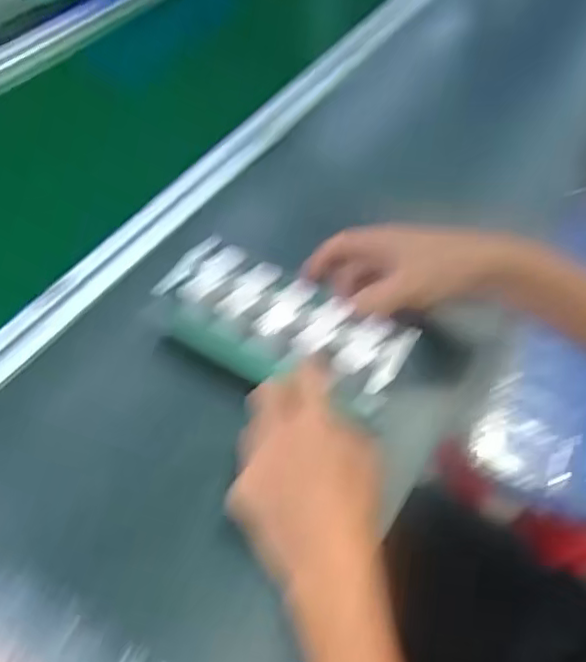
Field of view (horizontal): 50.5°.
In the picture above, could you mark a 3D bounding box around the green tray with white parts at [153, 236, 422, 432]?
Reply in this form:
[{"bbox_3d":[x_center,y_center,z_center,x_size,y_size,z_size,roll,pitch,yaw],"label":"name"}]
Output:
[{"bbox_3d":[-0.011,-0.006,0.468,0.191,0.017,0.087,24,72,15],"label":"green tray with white parts"}]

